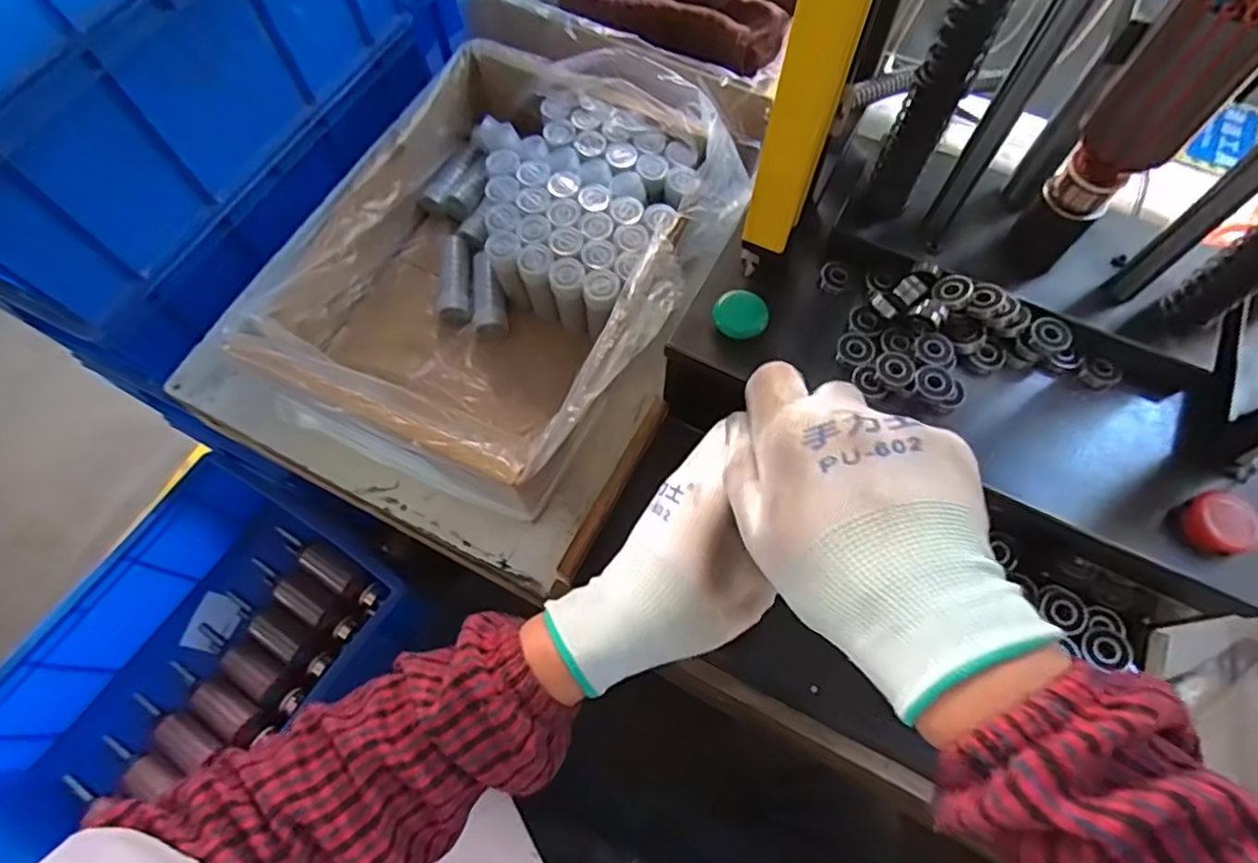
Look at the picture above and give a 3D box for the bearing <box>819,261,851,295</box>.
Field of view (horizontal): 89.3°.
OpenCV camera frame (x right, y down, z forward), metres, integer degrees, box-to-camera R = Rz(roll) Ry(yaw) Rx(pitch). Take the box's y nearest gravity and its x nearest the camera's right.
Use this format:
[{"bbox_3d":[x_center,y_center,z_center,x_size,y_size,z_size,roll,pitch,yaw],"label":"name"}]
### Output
[{"bbox_3d":[0.151,-0.114,0.468,0.021,0.009,0.023,0,67,0],"label":"bearing"}]

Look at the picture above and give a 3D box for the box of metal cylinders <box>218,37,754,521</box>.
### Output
[{"bbox_3d":[-0.100,-0.143,0.554,0.289,0.114,0.386,27,70,11],"label":"box of metal cylinders"}]

